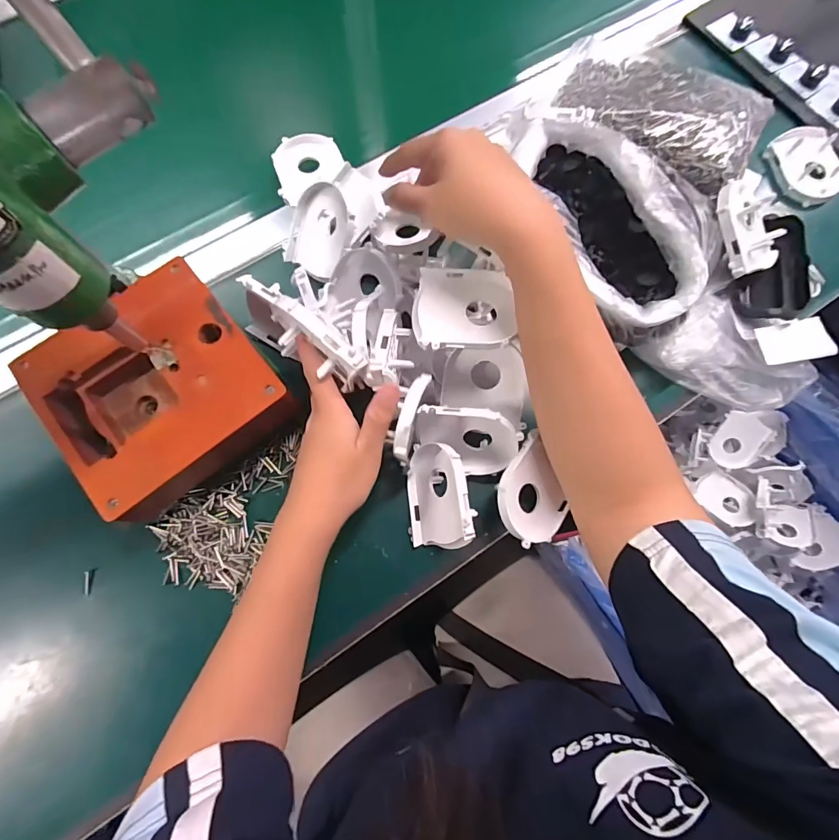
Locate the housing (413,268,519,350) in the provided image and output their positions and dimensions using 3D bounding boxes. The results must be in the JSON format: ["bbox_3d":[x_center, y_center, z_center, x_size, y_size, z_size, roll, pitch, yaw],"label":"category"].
[{"bbox_3d":[0.033,-0.084,0.316,0.075,0.013,0.070,-4,69,-4],"label":"housing"}]

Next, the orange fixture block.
[{"bbox_3d":[-0.196,-0.018,0.342,0.148,0.068,0.163,-39,79,-10],"label":"orange fixture block"}]

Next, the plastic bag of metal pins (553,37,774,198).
[{"bbox_3d":[0.244,-0.326,0.440,0.222,0.052,0.154,36,77,8],"label":"plastic bag of metal pins"}]

